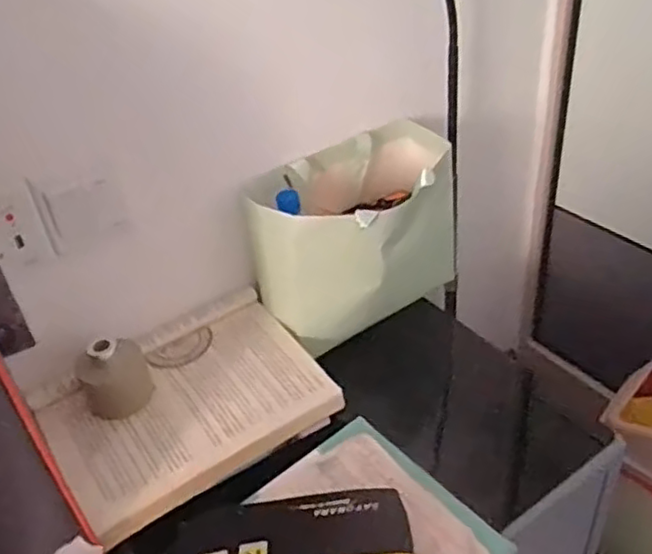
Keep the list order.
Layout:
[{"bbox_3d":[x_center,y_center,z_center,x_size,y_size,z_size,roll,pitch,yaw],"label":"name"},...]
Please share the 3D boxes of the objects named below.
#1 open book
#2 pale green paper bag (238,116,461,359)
[{"bbox_3d":[-0.146,0.135,0.724,0.275,0.044,0.191,-27,42,-25],"label":"open book"},{"bbox_3d":[0.052,-0.048,0.824,0.276,0.190,0.152,-27,42,-25],"label":"pale green paper bag"}]

